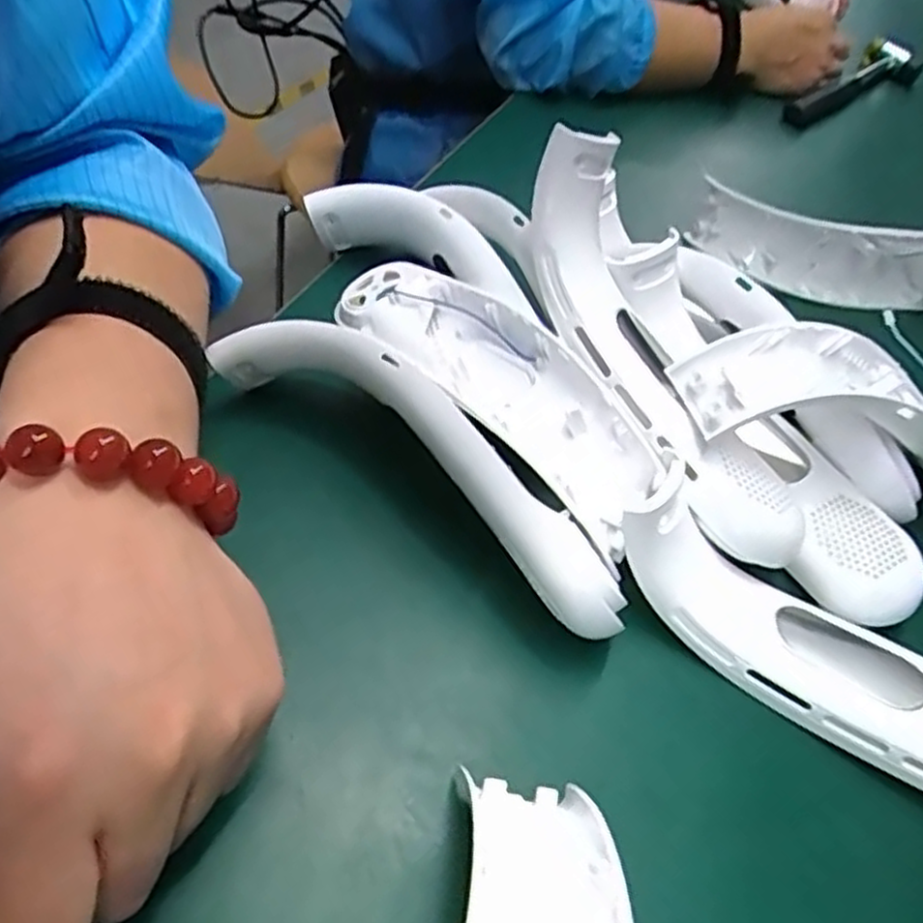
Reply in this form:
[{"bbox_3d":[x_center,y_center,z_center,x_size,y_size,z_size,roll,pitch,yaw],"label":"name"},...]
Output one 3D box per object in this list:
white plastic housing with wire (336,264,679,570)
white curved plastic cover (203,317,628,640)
[{"bbox_3d":[0.012,-0.039,0.336,0.049,0.044,0.185,-27,62,-32],"label":"white plastic housing with wire"},{"bbox_3d":[-0.018,-0.005,0.300,0.193,0.053,0.029,34,51,15],"label":"white curved plastic cover"}]

